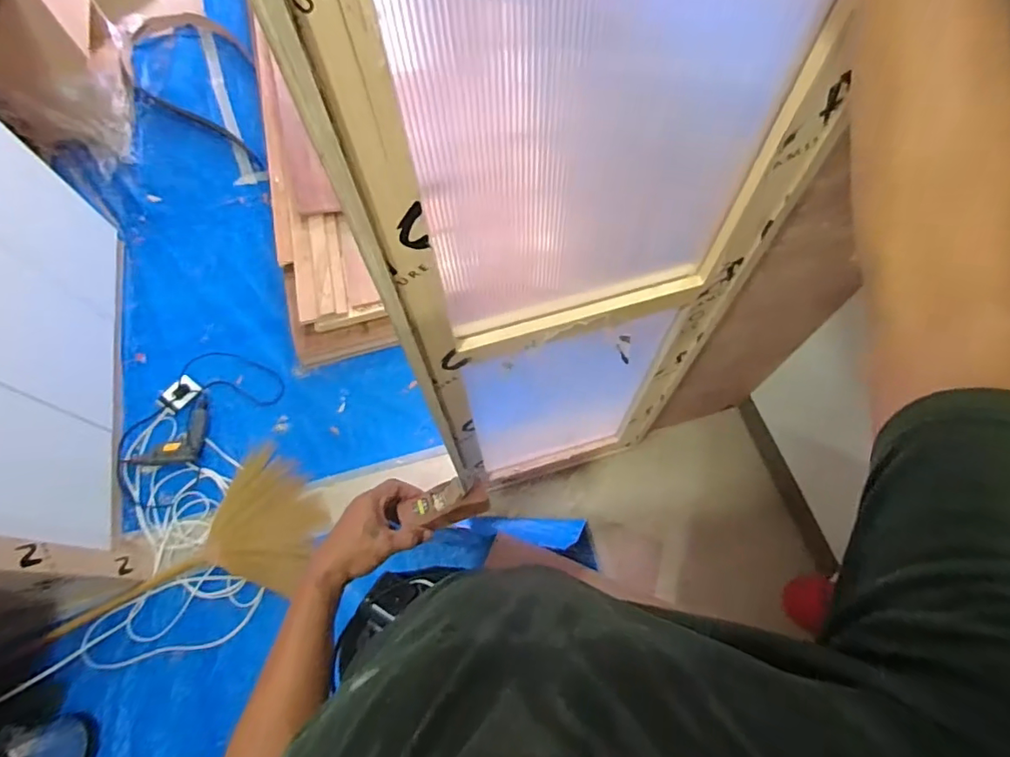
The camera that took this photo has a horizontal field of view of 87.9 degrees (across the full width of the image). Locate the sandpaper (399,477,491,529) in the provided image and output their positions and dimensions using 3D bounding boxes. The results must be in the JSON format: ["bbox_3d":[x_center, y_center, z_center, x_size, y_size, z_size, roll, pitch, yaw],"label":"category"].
[{"bbox_3d":[-0.069,0.152,0.645,0.104,0.031,0.050,-15,67,7],"label":"sandpaper"}]

